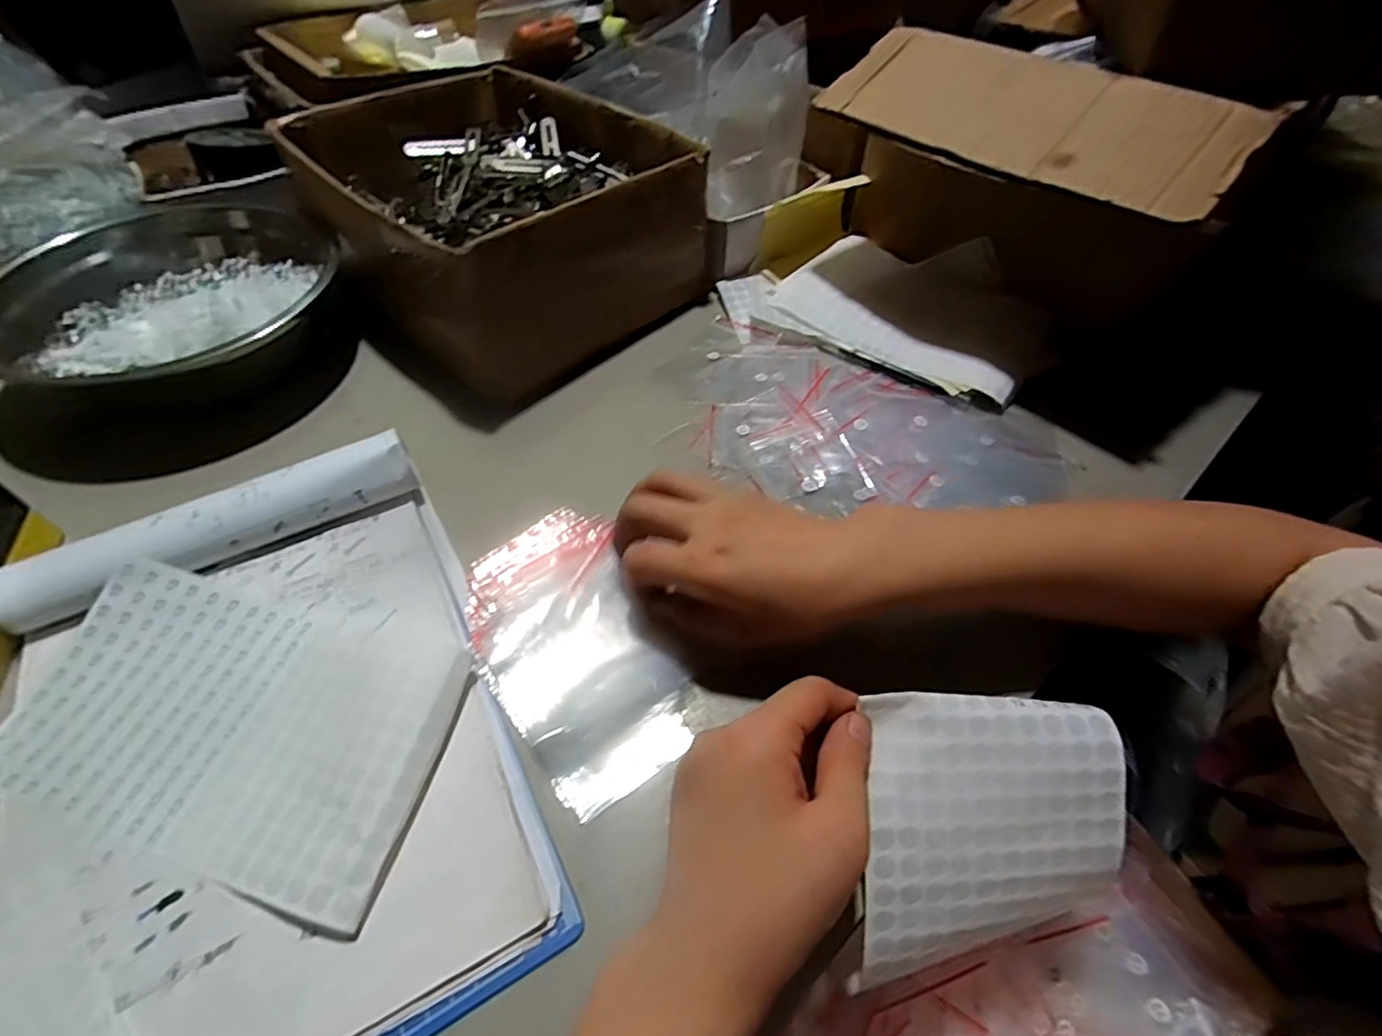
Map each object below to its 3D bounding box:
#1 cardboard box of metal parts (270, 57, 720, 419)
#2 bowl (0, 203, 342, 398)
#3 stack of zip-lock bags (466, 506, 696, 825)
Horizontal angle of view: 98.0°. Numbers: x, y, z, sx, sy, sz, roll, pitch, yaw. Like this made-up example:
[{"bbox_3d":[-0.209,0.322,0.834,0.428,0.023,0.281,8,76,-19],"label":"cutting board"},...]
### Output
[{"bbox_3d":[-0.179,-0.287,0.556,0.329,0.118,0.266,38,58,22],"label":"cardboard box of metal parts"},{"bbox_3d":[-0.407,-0.174,0.482,0.230,0.062,0.200,-2,54,-7],"label":"bowl"},{"bbox_3d":[-0.066,0.072,0.340,0.093,0.009,0.165,-24,59,-21],"label":"stack of zip-lock bags"}]

